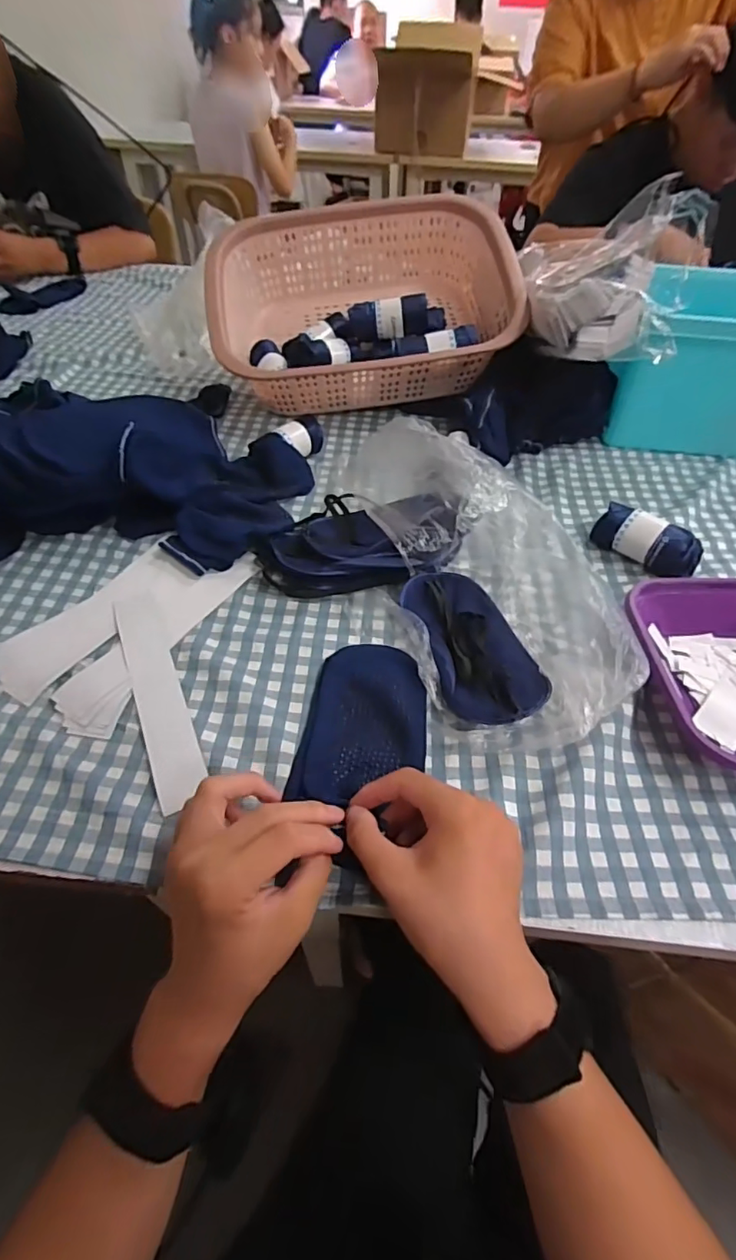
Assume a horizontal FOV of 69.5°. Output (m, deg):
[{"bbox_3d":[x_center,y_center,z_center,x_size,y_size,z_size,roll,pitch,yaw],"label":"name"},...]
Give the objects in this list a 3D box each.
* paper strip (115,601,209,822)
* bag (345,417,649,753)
[{"bbox_3d":[-0.167,0.044,0.419,0.035,0.004,0.210,-20,52,-16],"label":"paper strip"},{"bbox_3d":[0.102,-0.080,0.500,0.190,0.064,0.402,-10,51,-12],"label":"bag"}]

